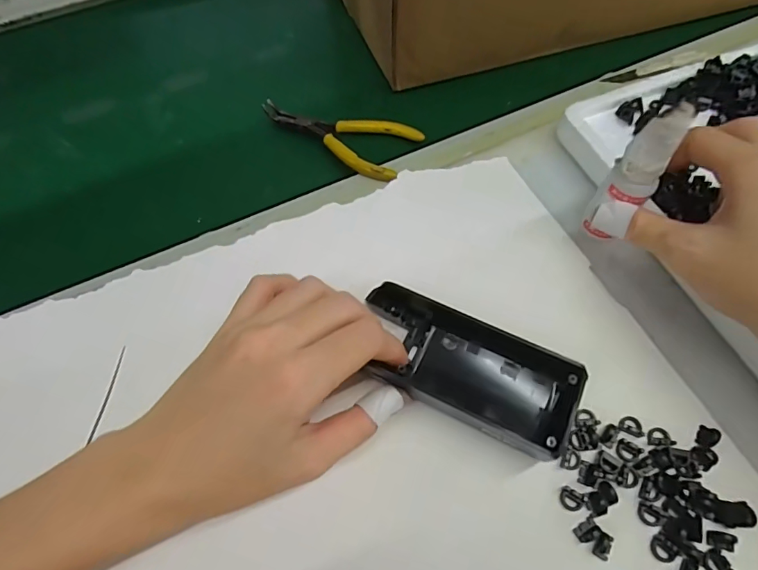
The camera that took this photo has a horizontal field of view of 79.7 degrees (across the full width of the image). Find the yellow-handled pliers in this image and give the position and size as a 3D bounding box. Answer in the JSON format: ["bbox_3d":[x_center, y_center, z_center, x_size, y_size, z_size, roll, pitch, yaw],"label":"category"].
[{"bbox_3d":[-0.023,-0.117,0.326,0.121,0.008,0.057,36,70,19],"label":"yellow-handled pliers"}]

